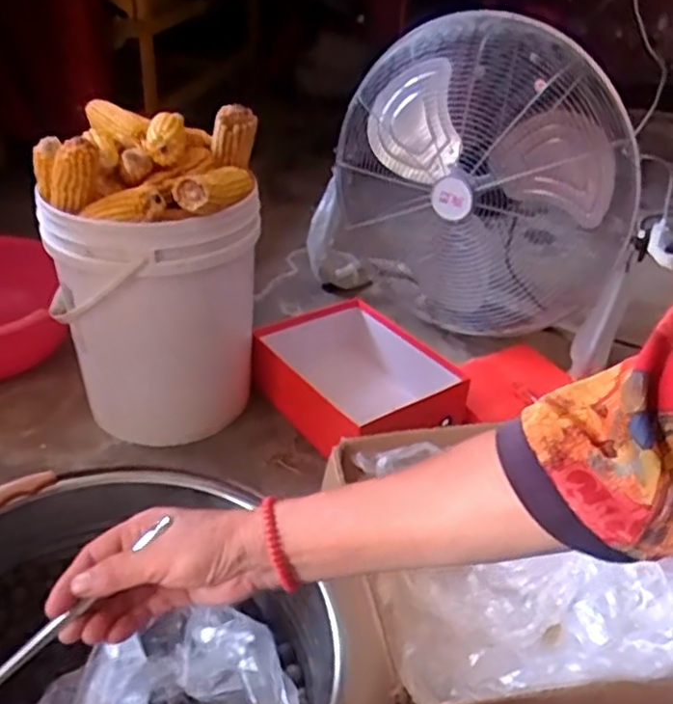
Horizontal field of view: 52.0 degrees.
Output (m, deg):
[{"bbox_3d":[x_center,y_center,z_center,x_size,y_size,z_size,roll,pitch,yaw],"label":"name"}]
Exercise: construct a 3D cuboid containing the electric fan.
[{"bbox_3d":[0.261,-0.303,1.279,0.596,0.538,0.332,18,37,19],"label":"electric fan"}]

